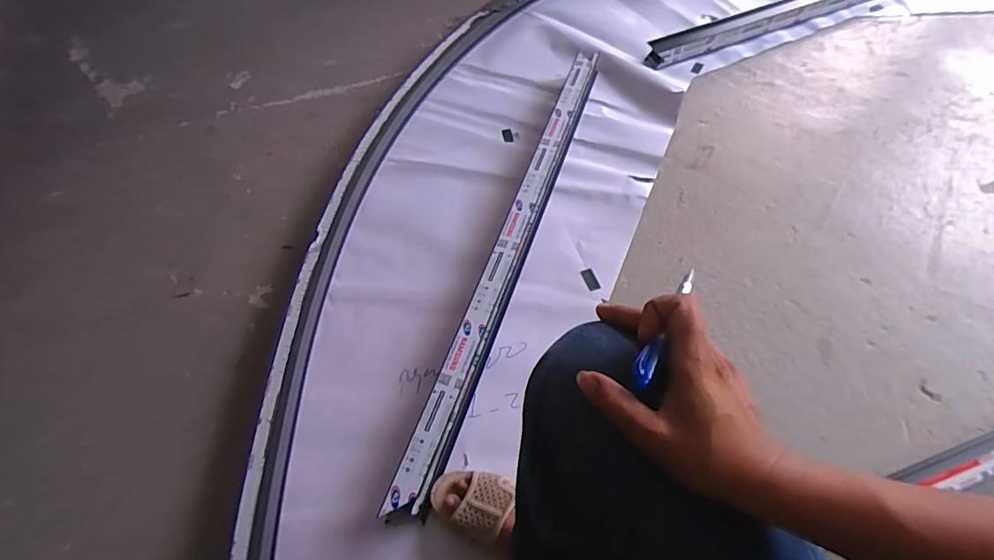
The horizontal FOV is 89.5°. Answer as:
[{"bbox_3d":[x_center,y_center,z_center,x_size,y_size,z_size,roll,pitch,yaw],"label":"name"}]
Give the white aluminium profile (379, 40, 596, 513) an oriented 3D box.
[{"bbox_3d":[0.045,-0.103,1.059,0.061,0.072,1.152,15,60,13],"label":"white aluminium profile"}]

